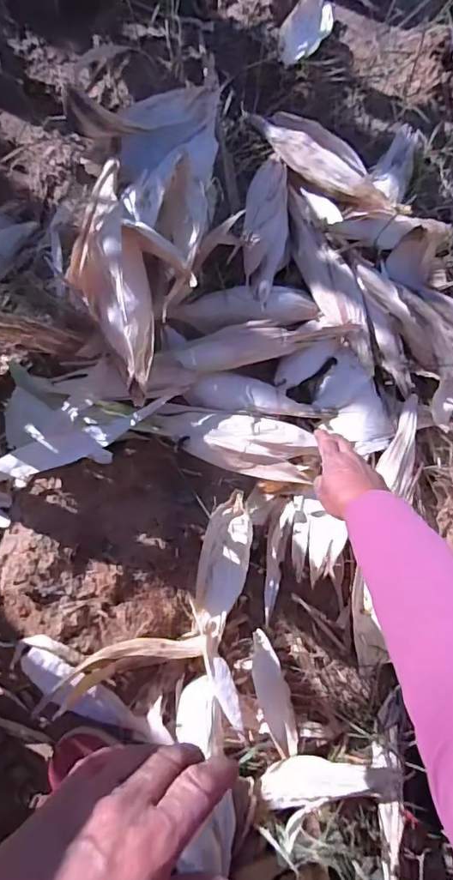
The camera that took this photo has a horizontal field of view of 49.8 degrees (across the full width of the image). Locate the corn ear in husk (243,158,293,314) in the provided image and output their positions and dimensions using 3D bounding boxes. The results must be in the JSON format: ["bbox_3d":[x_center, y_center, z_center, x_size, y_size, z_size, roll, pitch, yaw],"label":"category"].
[{"bbox_3d":[0.059,-0.306,0.688,0.066,0.047,0.244,6,82,-1],"label":"corn ear in husk"}]

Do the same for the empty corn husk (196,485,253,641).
[{"bbox_3d":[-0.004,0.166,0.667,0.068,0.042,0.193,10,82,-1],"label":"empty corn husk"}]

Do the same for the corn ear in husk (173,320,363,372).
[{"bbox_3d":[0.054,-0.133,0.662,0.237,0.048,0.047,-16,83,-4],"label":"corn ear in husk"}]

